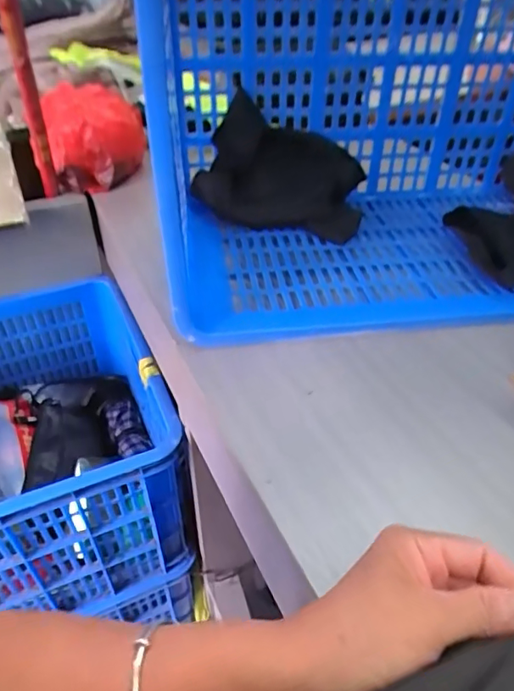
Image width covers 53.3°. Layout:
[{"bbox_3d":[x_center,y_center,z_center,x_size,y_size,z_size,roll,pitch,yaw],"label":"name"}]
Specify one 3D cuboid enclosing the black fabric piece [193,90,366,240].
[{"bbox_3d":[0.034,-0.246,0.708,0.229,0.140,0.139,5,42,5],"label":"black fabric piece"}]

